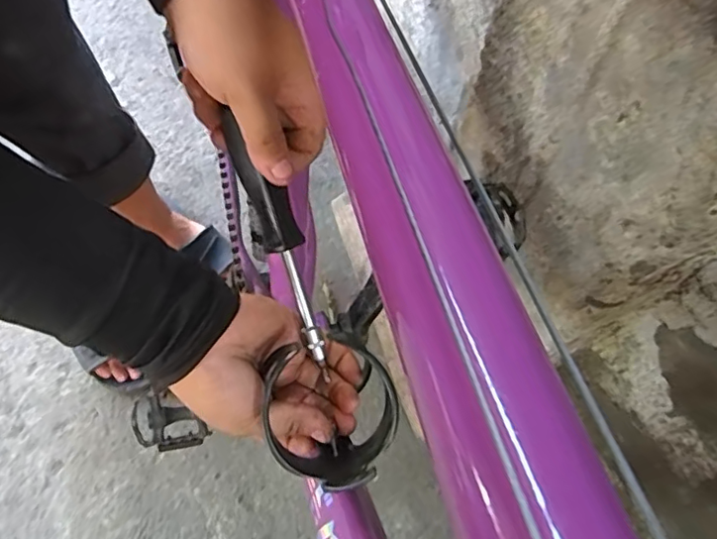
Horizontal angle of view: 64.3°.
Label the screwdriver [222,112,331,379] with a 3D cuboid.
[{"bbox_3d":[-0.043,-0.017,0.322,0.021,0.017,0.140,-23,104,-11],"label":"screwdriver"}]

